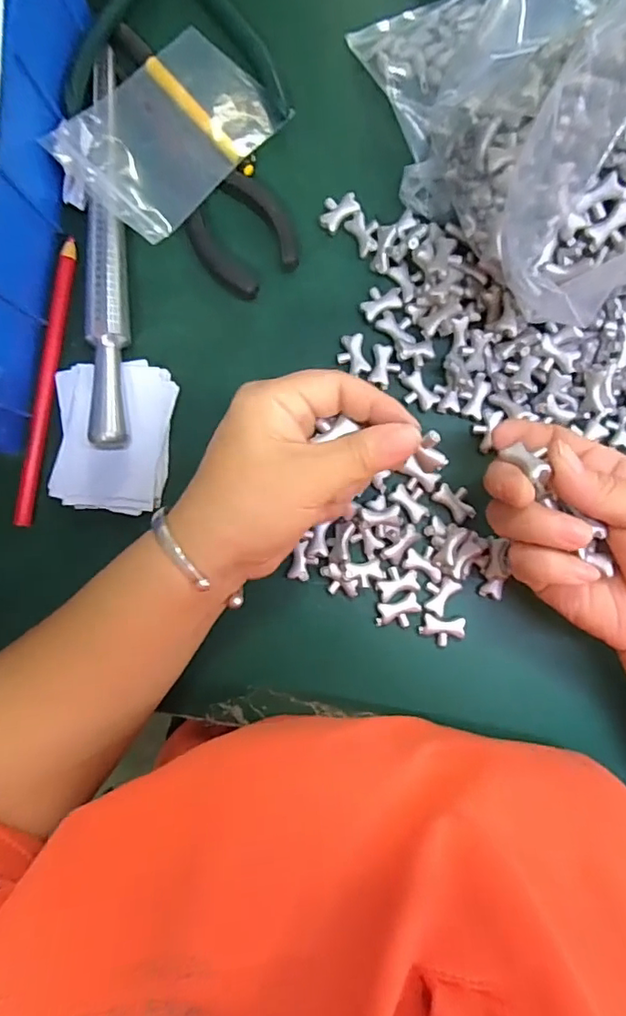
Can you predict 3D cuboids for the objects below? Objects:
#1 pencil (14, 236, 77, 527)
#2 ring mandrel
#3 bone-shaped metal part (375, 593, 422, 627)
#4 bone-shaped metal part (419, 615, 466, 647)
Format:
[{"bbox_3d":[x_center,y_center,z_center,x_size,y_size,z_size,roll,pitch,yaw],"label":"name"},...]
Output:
[{"bbox_3d":[-0.156,-0.073,0.312,0.011,0.006,0.165,10,88,3],"label":"pencil"},{"bbox_3d":[-0.116,-0.148,0.303,0.021,0.019,0.228,-1,88,2],"label":"ring mandrel"},{"bbox_3d":[0.048,0.060,0.303,0.026,0.004,0.016,-17,87,2],"label":"bone-shaped metal part"},{"bbox_3d":[0.073,0.070,0.303,0.025,0.006,0.016,6,88,3],"label":"bone-shaped metal part"}]

